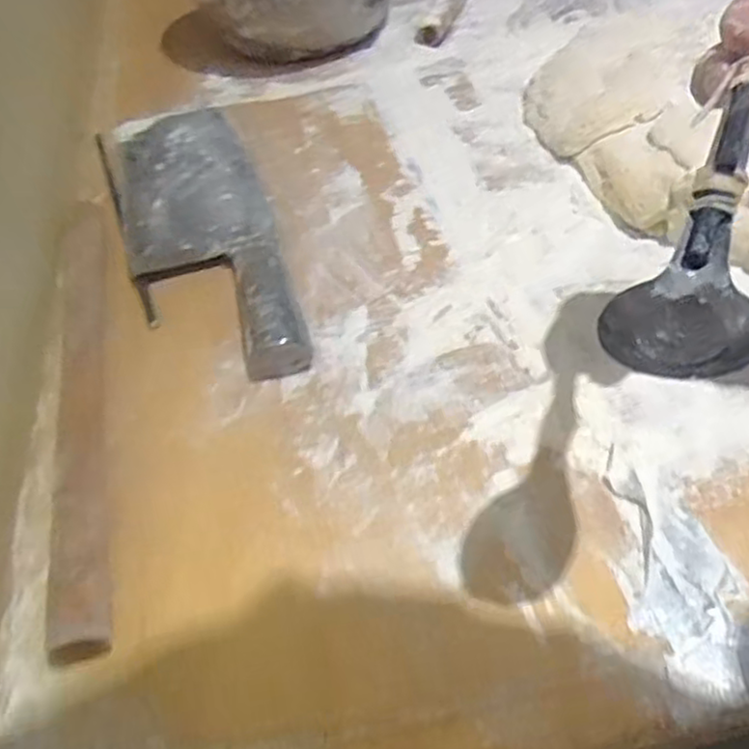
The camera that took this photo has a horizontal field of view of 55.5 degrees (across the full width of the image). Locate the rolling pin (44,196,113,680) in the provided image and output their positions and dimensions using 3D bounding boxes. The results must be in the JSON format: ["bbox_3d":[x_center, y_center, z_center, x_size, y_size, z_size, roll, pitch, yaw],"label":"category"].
[{"bbox_3d":[-0.146,0.005,0.360,0.024,0.021,0.282,-14,47,-7],"label":"rolling pin"}]

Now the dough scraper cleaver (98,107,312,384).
[{"bbox_3d":[-0.116,-0.101,0.461,0.095,0.022,0.306,-18,47,-11],"label":"dough scraper cleaver"}]

